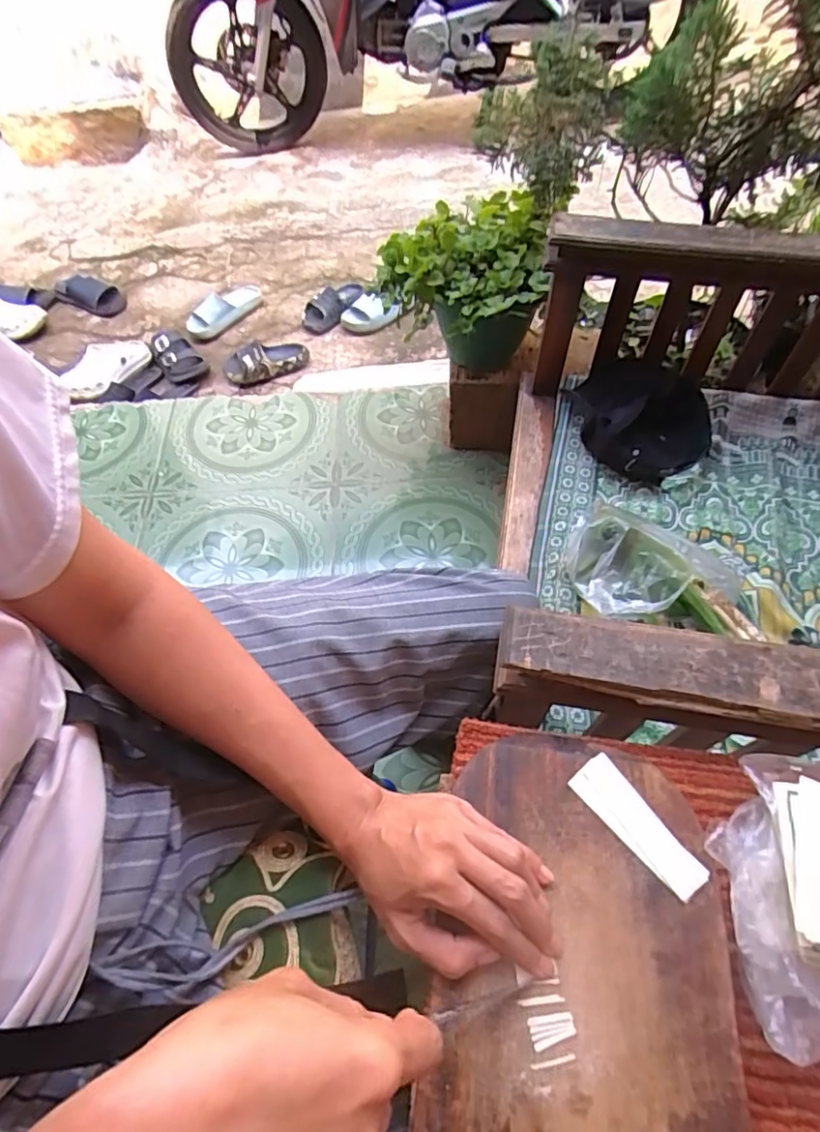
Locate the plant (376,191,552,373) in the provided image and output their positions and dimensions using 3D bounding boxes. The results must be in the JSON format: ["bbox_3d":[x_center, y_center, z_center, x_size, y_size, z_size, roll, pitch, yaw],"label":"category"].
[{"bbox_3d":[0.091,-0.507,1.075,0.274,0.248,0.279,0,59,1],"label":"plant"}]

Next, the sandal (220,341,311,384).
[{"bbox_3d":[-0.400,-0.575,1.596,0.231,0.070,0.122,-28,63,-14],"label":"sandal"}]

